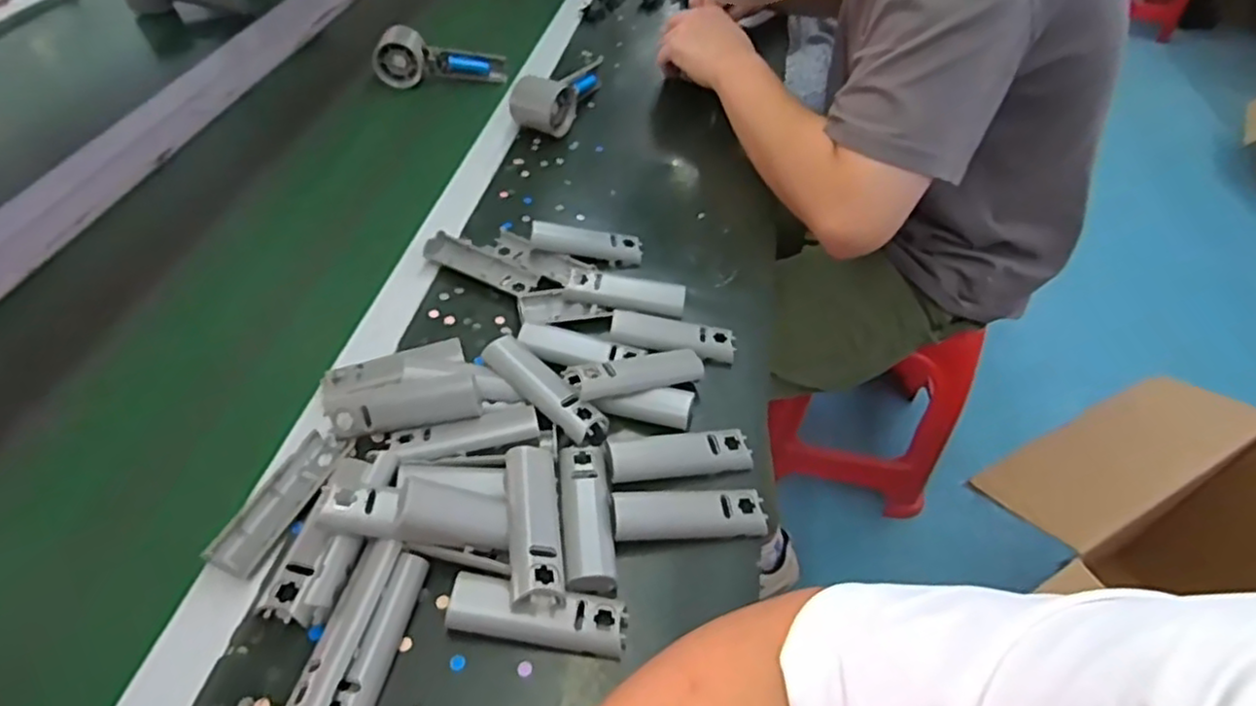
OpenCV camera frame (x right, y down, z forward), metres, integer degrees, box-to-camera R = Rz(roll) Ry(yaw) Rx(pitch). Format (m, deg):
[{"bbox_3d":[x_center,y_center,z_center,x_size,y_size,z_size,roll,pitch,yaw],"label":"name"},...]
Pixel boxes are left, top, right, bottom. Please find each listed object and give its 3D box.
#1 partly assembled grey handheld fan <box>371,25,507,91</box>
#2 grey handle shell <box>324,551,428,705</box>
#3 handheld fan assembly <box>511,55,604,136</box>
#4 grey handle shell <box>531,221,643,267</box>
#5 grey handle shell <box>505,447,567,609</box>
[{"bbox_3d":[-0.239,-0.375,0.878,0.157,0.061,0.042,-7,48,-11],"label":"partly assembled grey handheld fan"},{"bbox_3d":[-0.139,0.163,0.387,0.017,0.023,0.102,11,47,6],"label":"grey handle shell"},{"bbox_3d":[-0.080,-0.326,0.842,0.066,0.055,0.197,14,48,8],"label":"handheld fan assembly"},{"bbox_3d":[-0.037,-0.101,0.647,0.105,0.022,0.024,8,43,-18],"label":"grey handle shell"},{"bbox_3d":[-0.059,0.104,0.429,0.030,0.015,0.104,-4,48,-8],"label":"grey handle shell"}]

